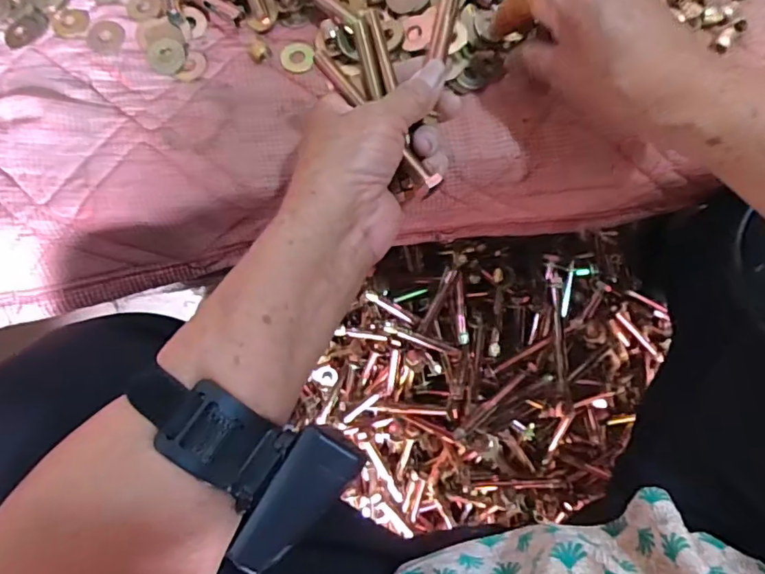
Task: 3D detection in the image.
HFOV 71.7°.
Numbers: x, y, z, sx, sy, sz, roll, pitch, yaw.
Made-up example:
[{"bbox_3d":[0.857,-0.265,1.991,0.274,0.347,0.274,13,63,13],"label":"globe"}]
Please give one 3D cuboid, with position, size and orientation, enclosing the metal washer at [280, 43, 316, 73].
[{"bbox_3d":[-0.060,-0.163,0.375,0.023,0.004,0.022,0,76,-2],"label":"metal washer"}]

